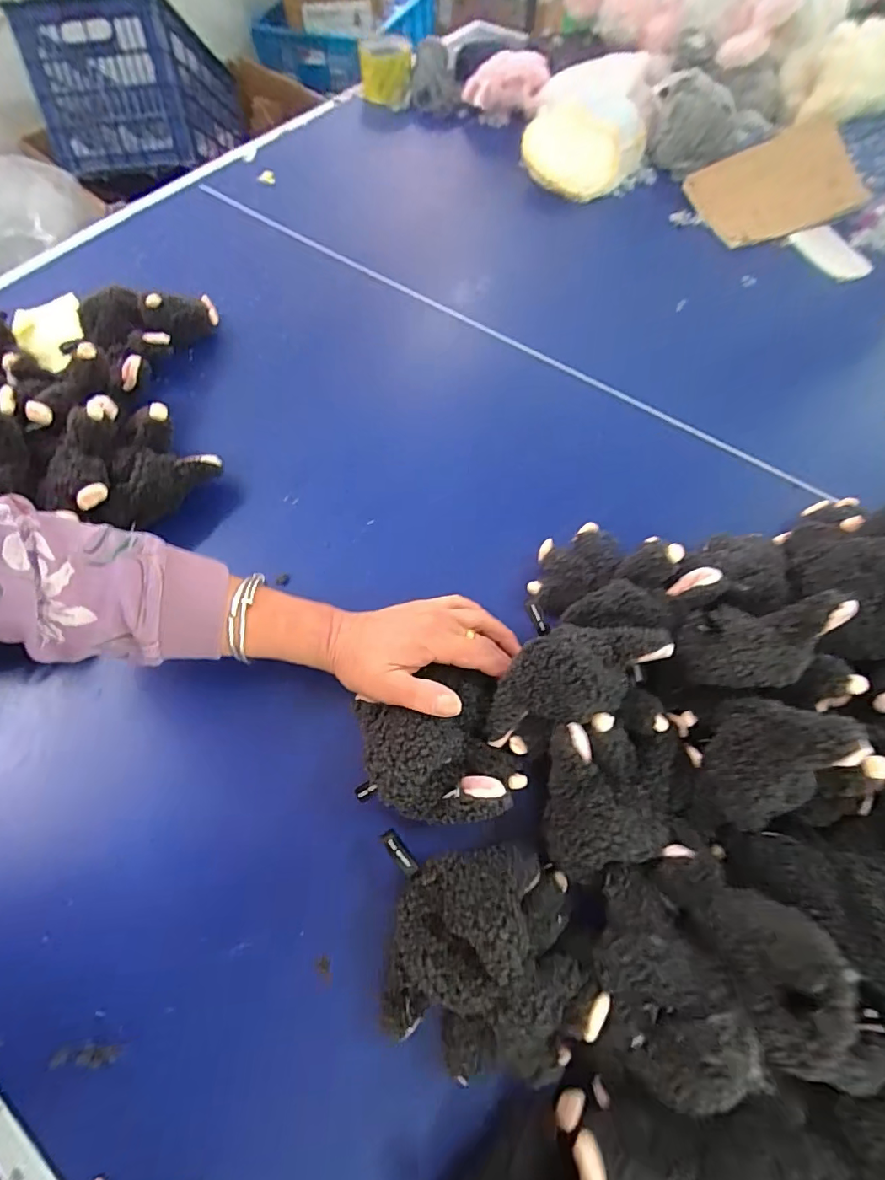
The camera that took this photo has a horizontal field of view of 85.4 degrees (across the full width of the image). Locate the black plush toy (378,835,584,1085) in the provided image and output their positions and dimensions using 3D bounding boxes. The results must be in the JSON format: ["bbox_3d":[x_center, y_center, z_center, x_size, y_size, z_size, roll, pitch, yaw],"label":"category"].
[{"bbox_3d":[0.025,0.224,0.294,0.123,0.066,0.122,3,65,1],"label":"black plush toy"}]

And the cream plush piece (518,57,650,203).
[{"bbox_3d":[0.219,-0.710,0.737,0.180,0.083,0.239,13,66,6],"label":"cream plush piece"}]

